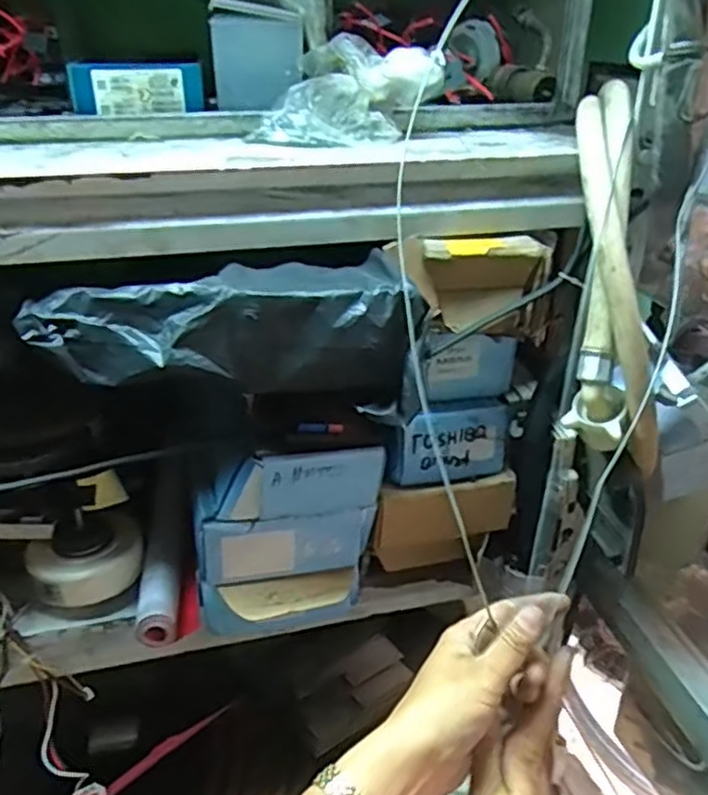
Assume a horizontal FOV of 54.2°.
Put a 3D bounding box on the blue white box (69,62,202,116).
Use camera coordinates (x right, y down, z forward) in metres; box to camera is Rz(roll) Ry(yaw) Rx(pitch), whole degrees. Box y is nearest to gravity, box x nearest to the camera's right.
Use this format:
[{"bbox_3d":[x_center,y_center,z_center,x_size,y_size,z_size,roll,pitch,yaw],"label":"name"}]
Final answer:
[{"bbox_3d":[-0.165,-0.237,0.529,0.097,0.038,0.020,-8,30,-15],"label":"blue white box"}]

